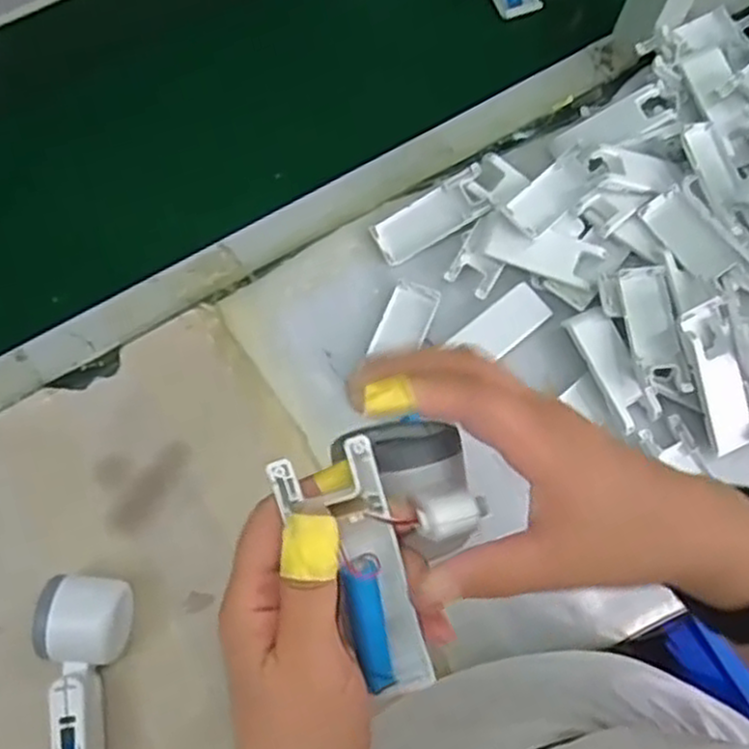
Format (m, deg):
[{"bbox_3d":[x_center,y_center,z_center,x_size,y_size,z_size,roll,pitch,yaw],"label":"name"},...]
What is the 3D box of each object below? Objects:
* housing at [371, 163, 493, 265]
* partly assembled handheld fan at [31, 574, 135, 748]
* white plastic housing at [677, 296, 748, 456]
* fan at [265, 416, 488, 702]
[{"bbox_3d":[0.050,-0.134,0.656,0.102,0.012,0.041,-31,76,7],"label":"housing"},{"bbox_3d":[-0.211,0.229,0.543,0.055,0.053,0.166,3,73,0],"label":"partly assembled handheld fan"},{"bbox_3d":[0.274,0.002,0.612,0.041,0.018,0.118,-15,95,-6],"label":"white plastic housing"},{"bbox_3d":[0.009,0.065,0.321,0.084,0.049,0.107,-27,103,-11],"label":"fan"}]

